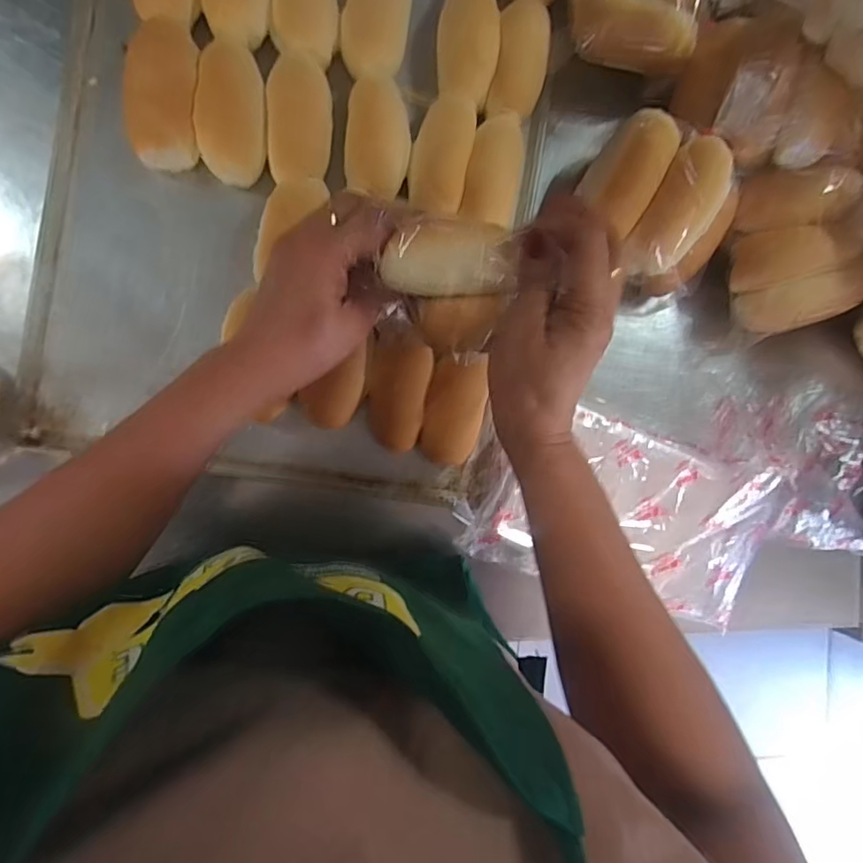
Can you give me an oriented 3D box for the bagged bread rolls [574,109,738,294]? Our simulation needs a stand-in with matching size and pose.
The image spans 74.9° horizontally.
[{"bbox_3d":[0.160,-0.158,0.401,0.116,0.051,0.112,15,115,-6],"label":"bagged bread rolls"}]

